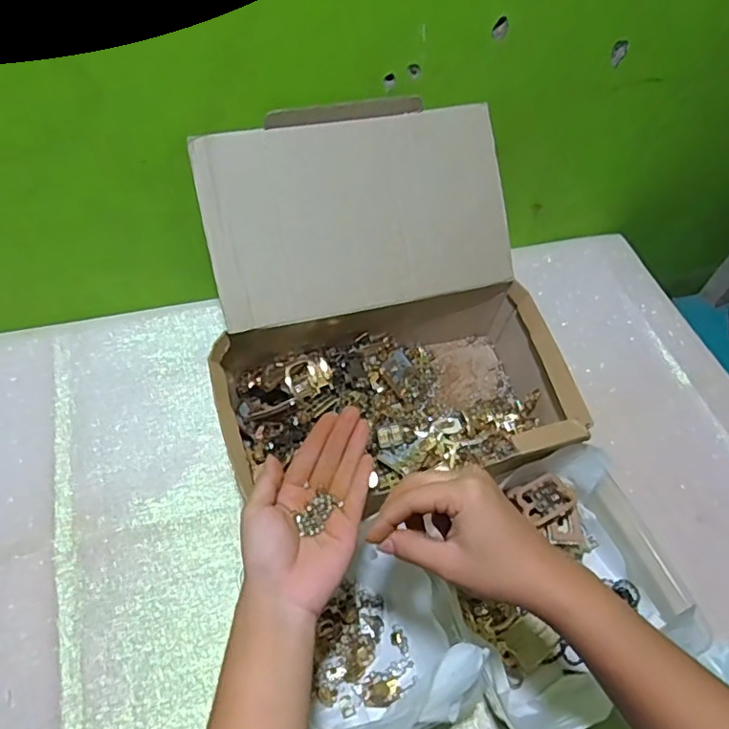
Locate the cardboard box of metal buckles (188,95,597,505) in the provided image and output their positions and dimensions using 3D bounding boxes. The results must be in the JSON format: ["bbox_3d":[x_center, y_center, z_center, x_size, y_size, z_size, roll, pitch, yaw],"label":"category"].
[{"bbox_3d":[0.017,-0.049,0.578,0.332,0.223,0.336,-9,56,-11],"label":"cardboard box of metal buckles"}]

